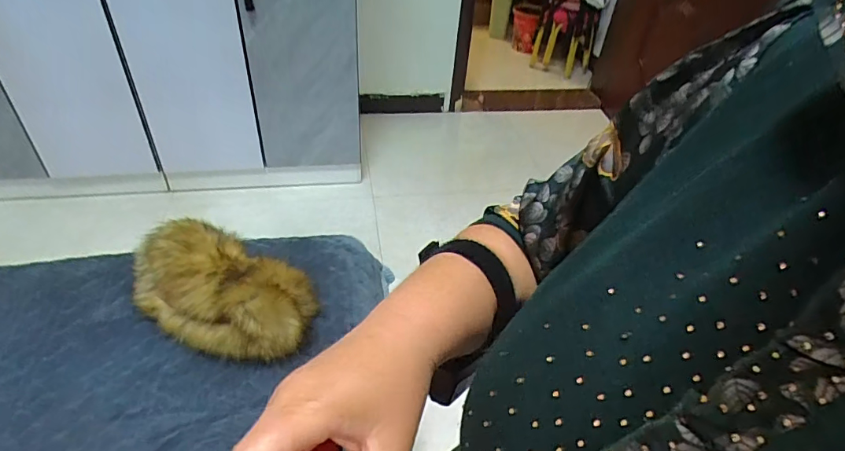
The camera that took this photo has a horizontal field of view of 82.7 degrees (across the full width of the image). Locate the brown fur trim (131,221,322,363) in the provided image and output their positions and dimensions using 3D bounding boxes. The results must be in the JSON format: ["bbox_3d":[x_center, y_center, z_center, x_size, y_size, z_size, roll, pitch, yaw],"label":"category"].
[{"bbox_3d":[-0.363,0.111,0.848,0.367,0.123,0.185,24,43,22],"label":"brown fur trim"}]

